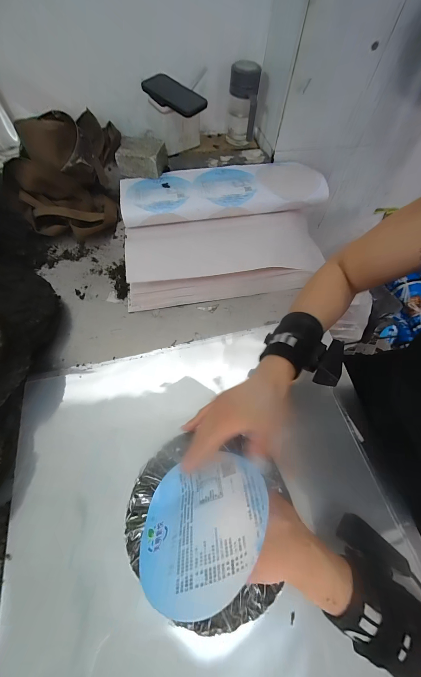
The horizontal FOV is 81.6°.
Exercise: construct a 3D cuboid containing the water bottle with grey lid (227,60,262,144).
[{"bbox_3d":[0.090,-0.650,0.688,0.077,0.170,0.062,9,61,3],"label":"water bottle with grey lid"}]

